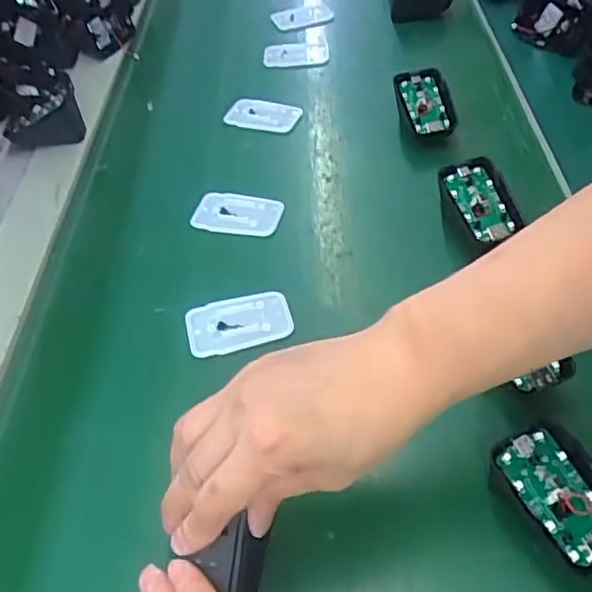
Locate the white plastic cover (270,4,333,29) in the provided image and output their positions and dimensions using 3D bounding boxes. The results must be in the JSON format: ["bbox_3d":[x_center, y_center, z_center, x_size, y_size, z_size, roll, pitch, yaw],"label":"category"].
[{"bbox_3d":[0.007,-0.331,0.736,0.068,0.008,0.050,-17,49,-12],"label":"white plastic cover"}]

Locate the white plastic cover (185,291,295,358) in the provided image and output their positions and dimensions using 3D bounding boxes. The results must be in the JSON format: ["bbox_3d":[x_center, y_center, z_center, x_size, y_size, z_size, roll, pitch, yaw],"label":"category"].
[{"bbox_3d":[-0.039,0.018,0.421,0.069,0.009,0.044,-14,47,-9],"label":"white plastic cover"}]

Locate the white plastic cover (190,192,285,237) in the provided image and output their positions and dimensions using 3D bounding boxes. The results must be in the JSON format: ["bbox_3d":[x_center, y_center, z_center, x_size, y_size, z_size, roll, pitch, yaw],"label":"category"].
[{"bbox_3d":[-0.047,-0.068,0.497,0.068,0.004,0.042,8,47,12],"label":"white plastic cover"}]

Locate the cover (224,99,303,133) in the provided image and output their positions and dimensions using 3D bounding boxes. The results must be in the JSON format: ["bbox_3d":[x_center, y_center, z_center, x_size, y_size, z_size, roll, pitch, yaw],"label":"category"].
[{"bbox_3d":[-0.032,-0.173,0.591,0.072,0.010,0.041,15,49,18],"label":"cover"}]

